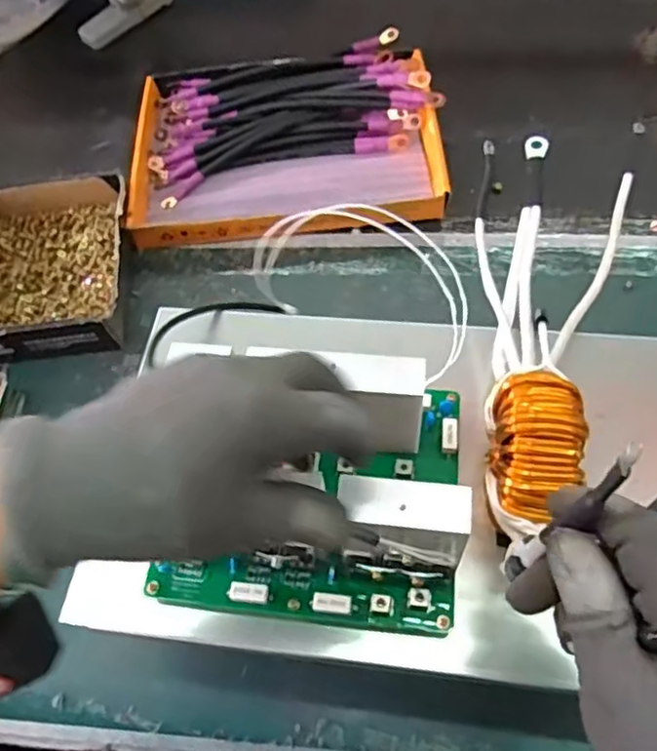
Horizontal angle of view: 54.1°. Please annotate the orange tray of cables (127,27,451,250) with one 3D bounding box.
[{"bbox_3d":[-0.049,-0.283,0.755,0.353,0.049,0.284,-5,60,2],"label":"orange tray of cables"}]

